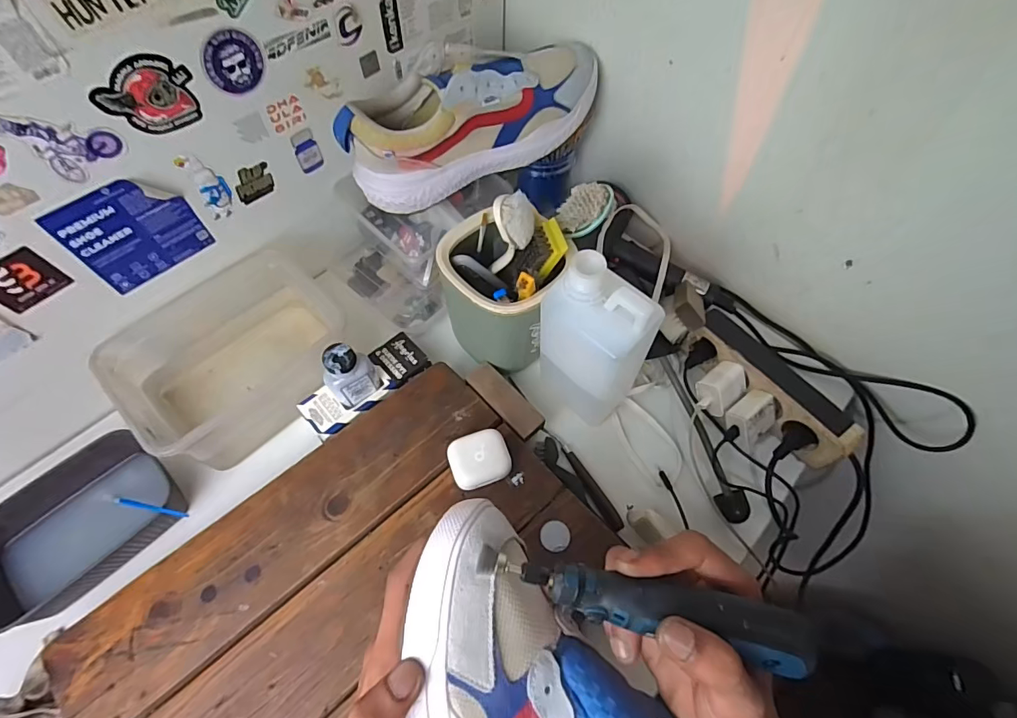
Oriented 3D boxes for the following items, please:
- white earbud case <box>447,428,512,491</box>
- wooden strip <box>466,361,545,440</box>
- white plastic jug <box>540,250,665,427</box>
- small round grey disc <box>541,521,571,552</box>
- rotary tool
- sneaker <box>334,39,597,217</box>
[{"bbox_3d":[-0.027,0.099,0.447,0.055,0.030,0.049,-18,63,-11],"label":"white earbud case"},{"bbox_3d":[-0.004,0.043,0.495,0.033,0.006,0.096,-38,69,-20],"label":"wooden strip"},{"bbox_3d":[0.080,-0.011,0.442,0.087,0.207,0.063,40,68,18],"label":"white plastic jug"},{"bbox_3d":[0.043,0.164,0.429,0.027,0.006,0.026,1,61,-1],"label":"small round grey disc"},{"bbox_3d":[0.068,0.130,0.246,0.169,0.033,0.027,12,62,4],"label":"rotary tool"},{"bbox_3d":[-0.034,-0.261,0.504,0.291,0.092,0.099,-24,65,-14],"label":"sneaker"}]

